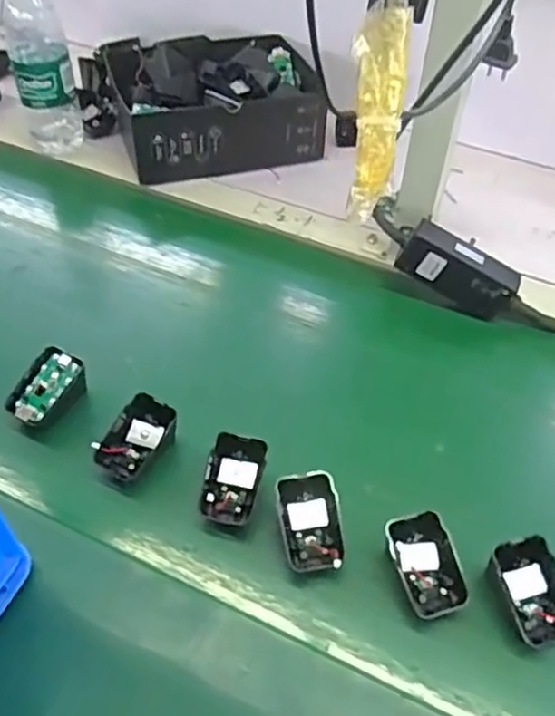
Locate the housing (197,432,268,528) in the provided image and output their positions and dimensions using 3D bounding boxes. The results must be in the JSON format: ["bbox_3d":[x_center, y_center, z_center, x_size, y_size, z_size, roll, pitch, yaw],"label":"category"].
[{"bbox_3d":[-0.035,0.100,0.530,0.050,0.050,0.064,9,45,7],"label":"housing"}]

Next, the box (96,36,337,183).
[{"bbox_3d":[-0.082,-0.329,0.863,0.239,0.105,0.199,-13,46,-14],"label":"box"}]

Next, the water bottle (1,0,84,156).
[{"bbox_3d":[-0.279,-0.350,0.798,0.067,0.224,0.060,-13,46,-14],"label":"water bottle"}]

